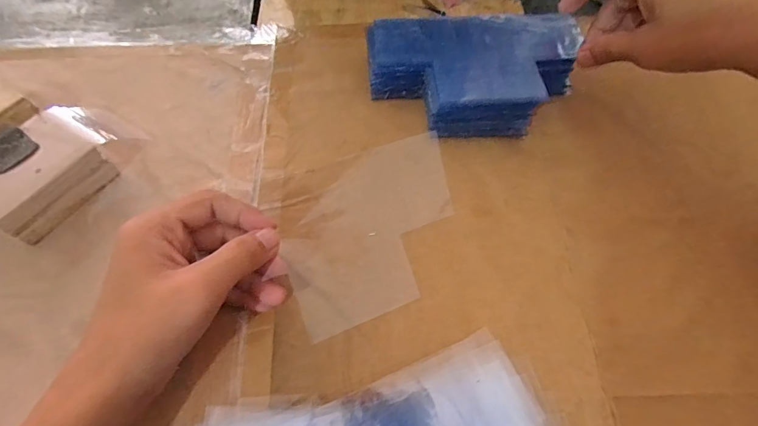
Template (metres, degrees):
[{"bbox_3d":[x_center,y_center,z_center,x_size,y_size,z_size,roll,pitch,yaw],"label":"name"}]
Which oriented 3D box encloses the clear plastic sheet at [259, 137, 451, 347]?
[{"bbox_3d":[-0.004,0.006,0.302,0.141,0.008,0.129,-22,63,-11],"label":"clear plastic sheet"}]

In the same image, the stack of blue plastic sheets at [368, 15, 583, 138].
[{"bbox_3d":[0.082,-0.122,0.349,0.174,0.038,0.113,-7,61,-3],"label":"stack of blue plastic sheets"}]

